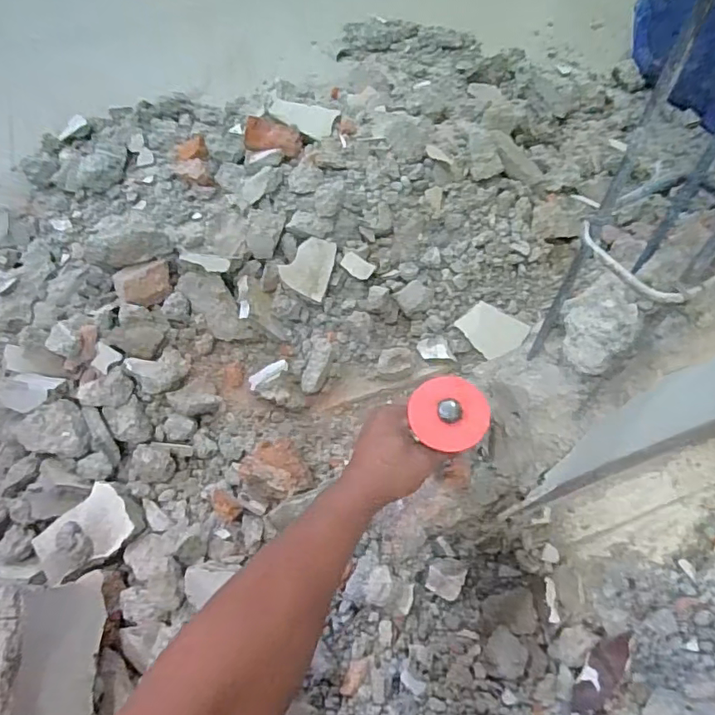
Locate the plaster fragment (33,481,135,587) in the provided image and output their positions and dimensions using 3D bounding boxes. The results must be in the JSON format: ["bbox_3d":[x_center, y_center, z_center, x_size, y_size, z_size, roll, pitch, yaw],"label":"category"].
[{"bbox_3d":[-0.356,0.228,0.682,0.118,0.027,0.091,-38,64,-20],"label":"plaster fragment"}]

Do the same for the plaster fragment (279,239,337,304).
[{"bbox_3d":[-0.077,-0.148,0.852,0.077,0.015,0.093,20,89,-20],"label":"plaster fragment"}]

